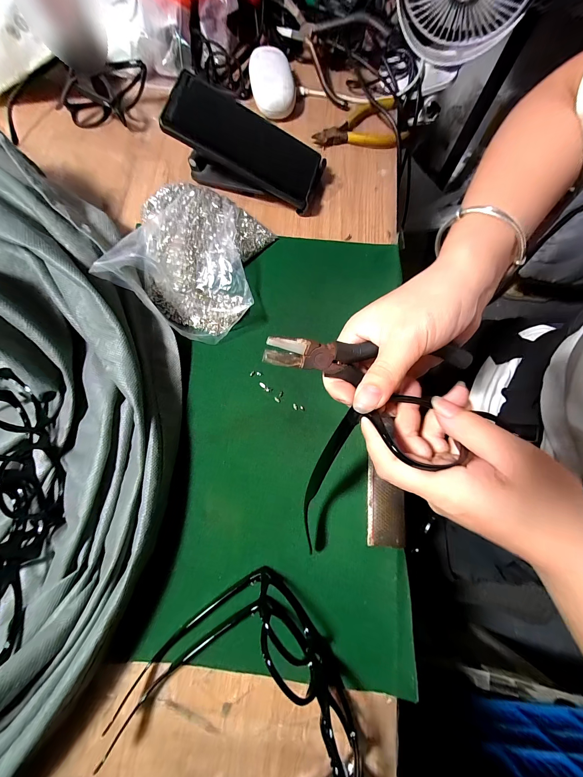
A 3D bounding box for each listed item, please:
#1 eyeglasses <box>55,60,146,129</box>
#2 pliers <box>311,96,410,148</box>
[{"bbox_3d":[-0.246,-0.378,0.361,0.120,0.043,0.075,18,77,4],"label":"eyeglasses"},{"bbox_3d":[0.088,-0.347,0.371,0.116,0.015,0.075,0,76,0],"label":"pliers"}]

